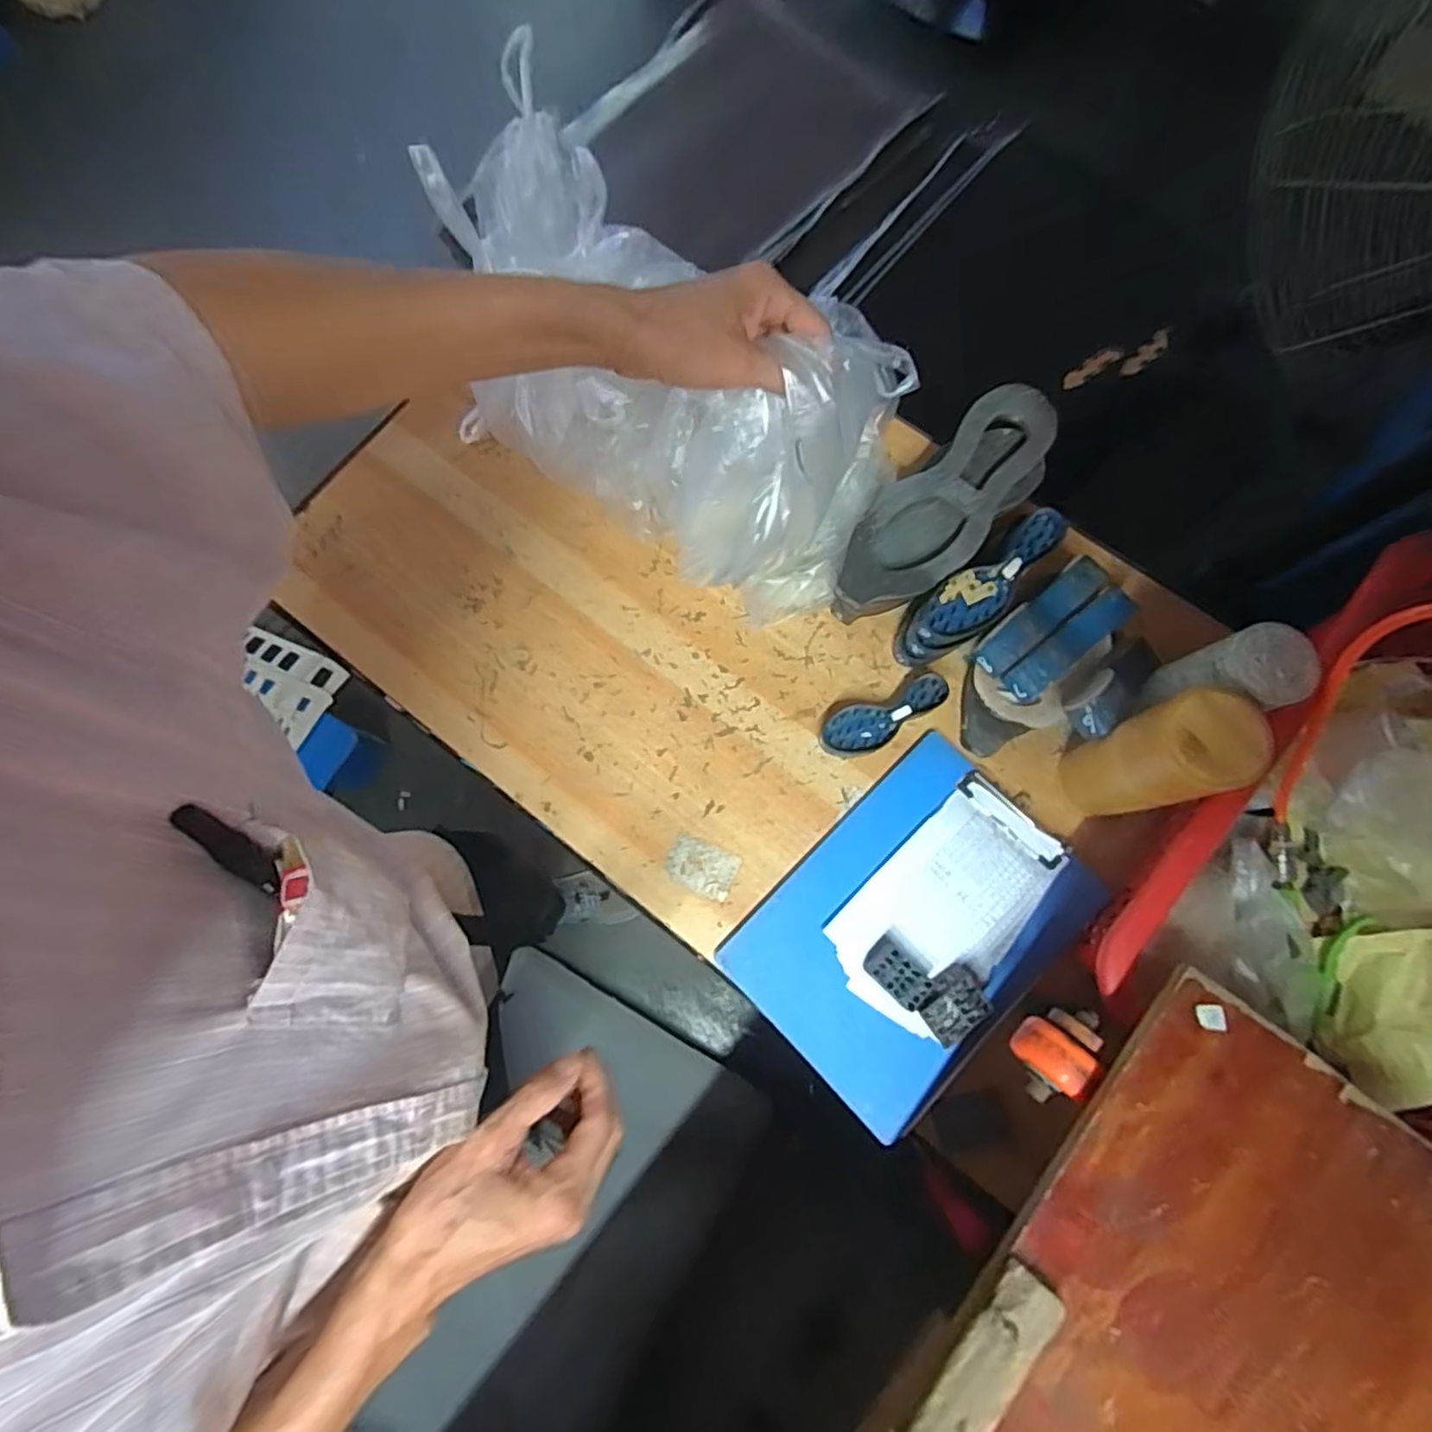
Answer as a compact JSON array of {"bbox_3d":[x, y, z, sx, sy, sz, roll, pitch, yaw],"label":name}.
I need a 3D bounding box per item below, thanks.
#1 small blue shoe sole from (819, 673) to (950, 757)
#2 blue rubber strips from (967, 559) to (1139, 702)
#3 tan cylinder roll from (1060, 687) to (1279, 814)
[{"bbox_3d":[0.172,0.001,0.708,0.133,0.025,0.056,-20,76,-3],"label":"small blue shoe sole"},{"bbox_3d":[0.315,-0.077,0.643,0.152,0.036,0.080,-40,78,-8],"label":"blue rubber strips"},{"bbox_3d":[0.362,0.041,0.590,0.069,0.207,0.073,0,76,2],"label":"tan cylinder roll"}]

